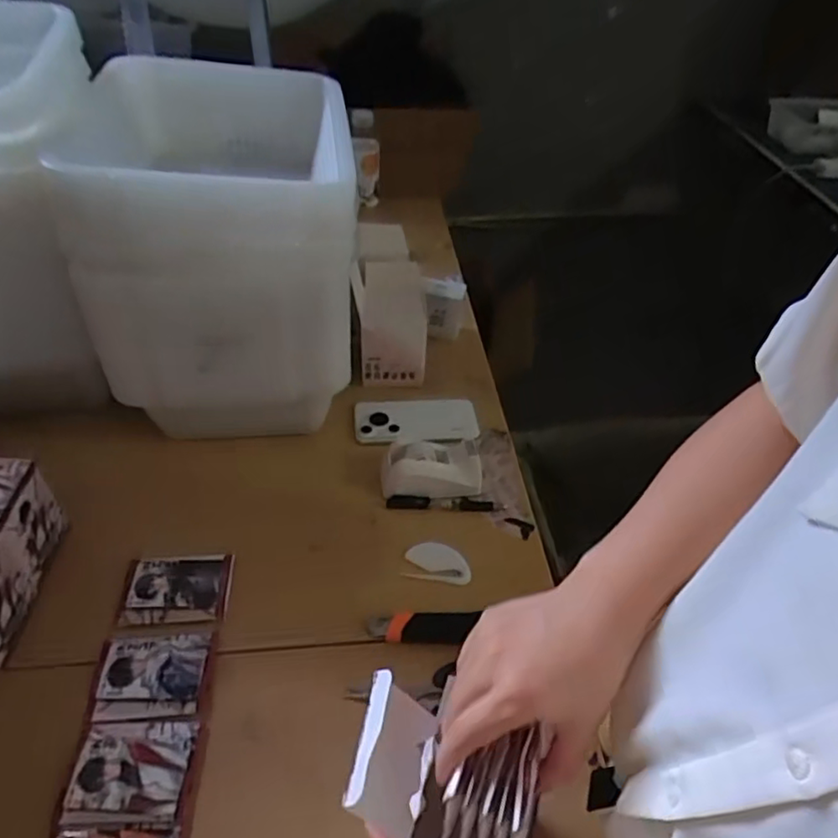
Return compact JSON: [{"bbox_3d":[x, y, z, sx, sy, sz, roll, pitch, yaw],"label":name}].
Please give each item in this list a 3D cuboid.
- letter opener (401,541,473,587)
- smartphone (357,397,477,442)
[{"bbox_3d":[0.021,0.153,0.672,0.070,0.011,0.045,8,45,3],"label":"letter opener"},{"bbox_3d":[-0.003,-0.002,0.808,0.157,0.012,0.074,-5,45,-10],"label":"smartphone"}]

